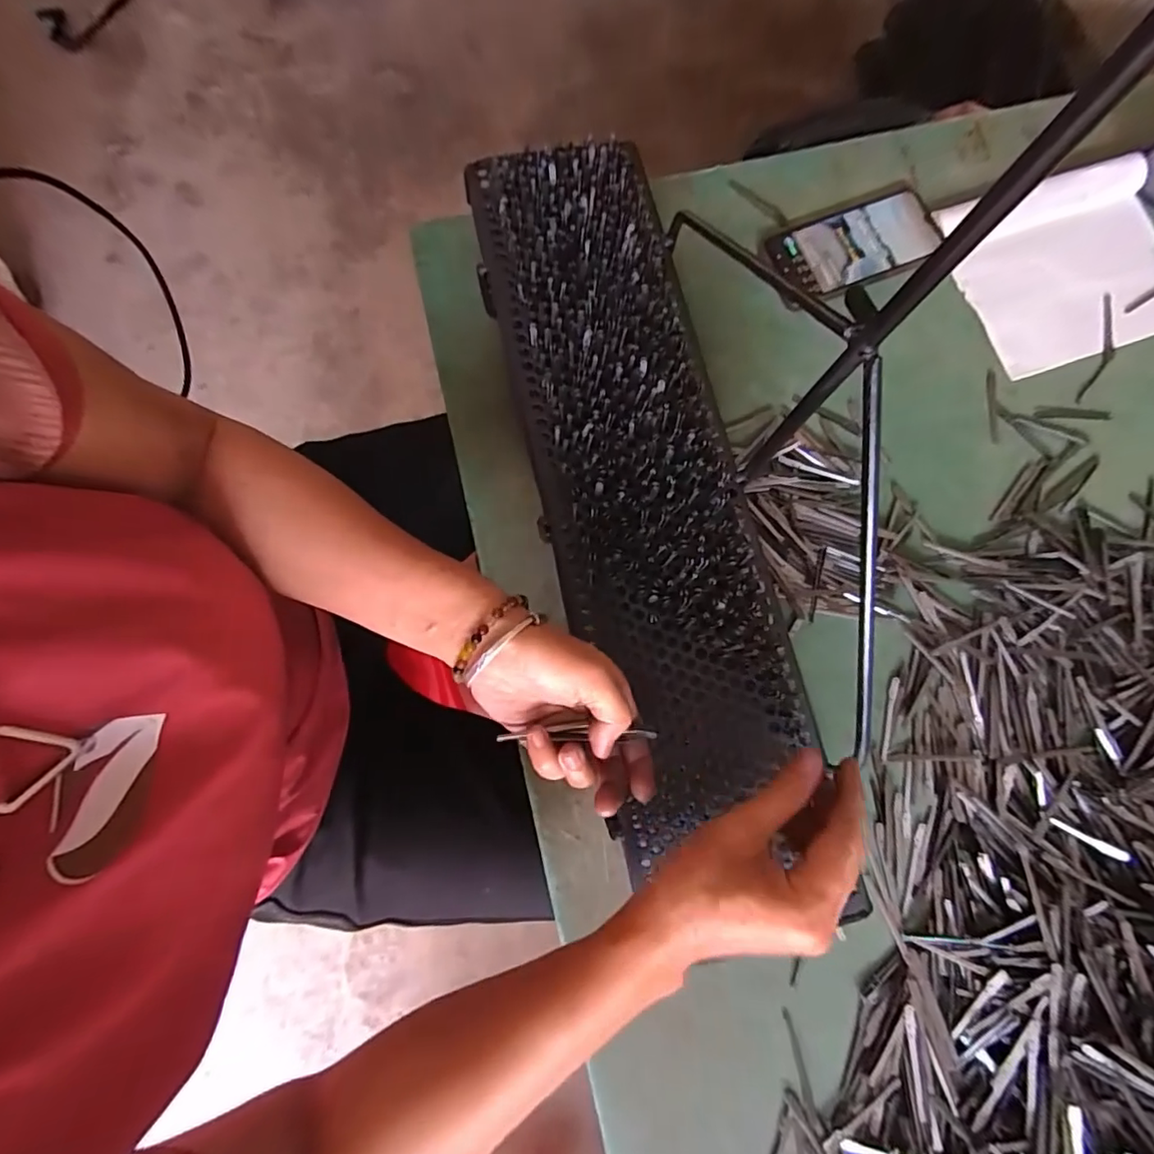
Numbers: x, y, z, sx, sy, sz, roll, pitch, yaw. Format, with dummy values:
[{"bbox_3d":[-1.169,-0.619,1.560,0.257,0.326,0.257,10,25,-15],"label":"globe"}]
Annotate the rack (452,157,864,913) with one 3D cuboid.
[{"bbox_3d":[0.039,-0.083,0.396,0.142,0.043,0.502,-14,82,-3],"label":"rack"}]

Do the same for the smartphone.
[{"bbox_3d":[0.253,-0.303,0.501,0.155,0.012,0.076,-21,80,-4],"label":"smartphone"}]

